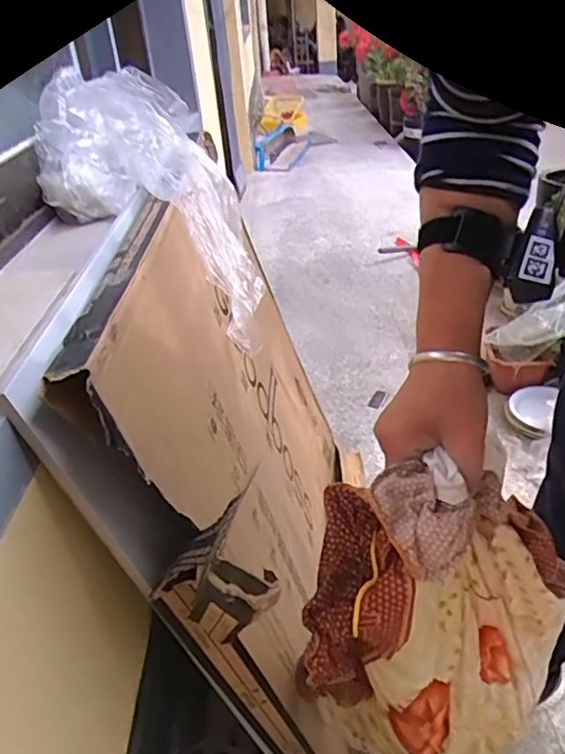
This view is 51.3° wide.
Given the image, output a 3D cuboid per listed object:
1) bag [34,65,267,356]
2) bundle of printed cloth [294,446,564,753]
[{"bbox_3d":[-0.147,-0.232,0.796,0.165,0.381,0.180,-37,28,19],"label":"bag"},{"bbox_3d":[0.127,0.201,0.474,0.211,0.288,0.094,-4,33,0],"label":"bundle of printed cloth"}]

